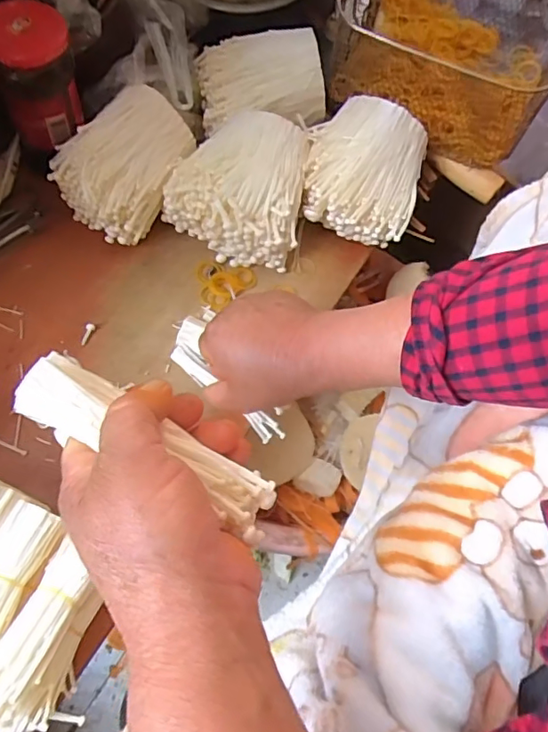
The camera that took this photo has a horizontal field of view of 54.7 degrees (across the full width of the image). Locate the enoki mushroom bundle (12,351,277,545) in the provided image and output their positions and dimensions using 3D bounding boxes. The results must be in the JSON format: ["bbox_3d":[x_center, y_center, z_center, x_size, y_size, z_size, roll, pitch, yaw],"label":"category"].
[{"bbox_3d":[-0.055,0.035,0.244,0.124,0.020,0.035,27,63,-4],"label":"enoki mushroom bundle"}]

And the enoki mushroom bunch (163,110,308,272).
[{"bbox_3d":[-0.035,-0.162,0.486,0.120,0.085,0.106,7,62,0],"label":"enoki mushroom bunch"}]

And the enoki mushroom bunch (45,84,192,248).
[{"bbox_3d":[-0.134,-0.180,0.485,0.081,0.086,0.123,30,64,13],"label":"enoki mushroom bunch"}]

